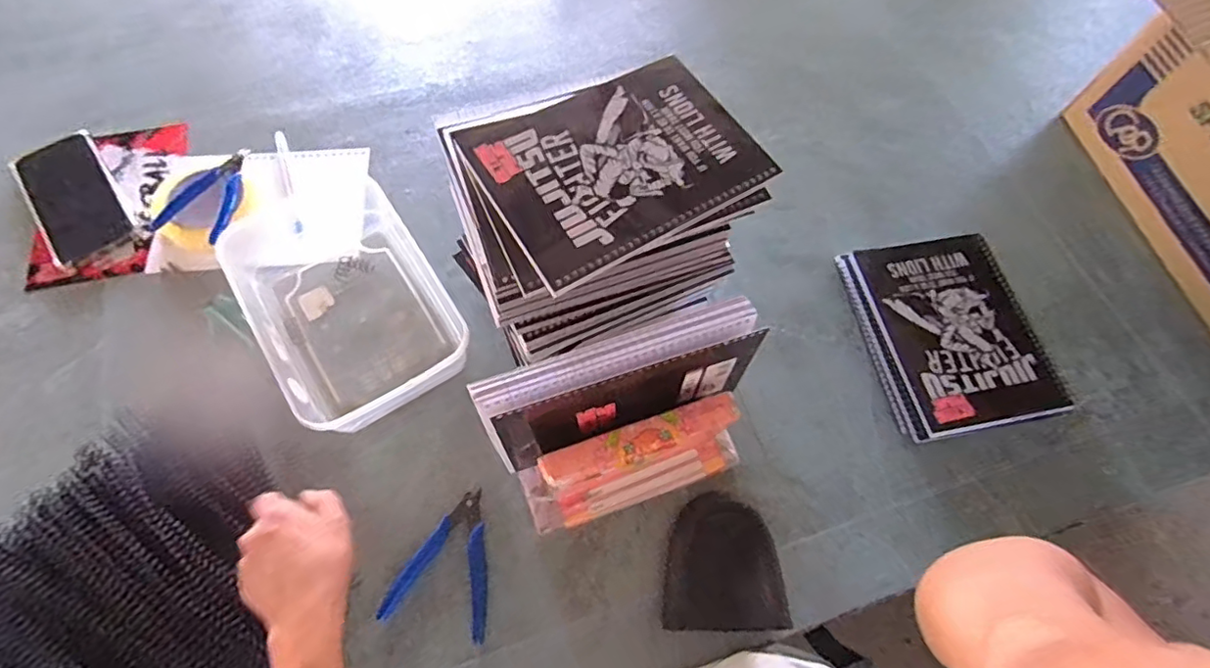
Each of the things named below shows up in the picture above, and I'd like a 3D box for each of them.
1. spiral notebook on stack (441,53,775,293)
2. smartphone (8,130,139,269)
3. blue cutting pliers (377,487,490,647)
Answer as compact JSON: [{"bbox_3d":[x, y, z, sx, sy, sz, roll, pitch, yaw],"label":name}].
[{"bbox_3d":[0.007,-0.131,0.436,0.192,0.011,0.151,-30,70,-15],"label":"spiral notebook on stack"},{"bbox_3d":[-0.554,-0.145,0.613,0.077,0.011,0.160,-34,71,-16],"label":"smartphone"},{"bbox_3d":[-0.128,0.185,0.487,0.082,0.007,0.108,12,65,3],"label":"blue cutting pliers"}]

